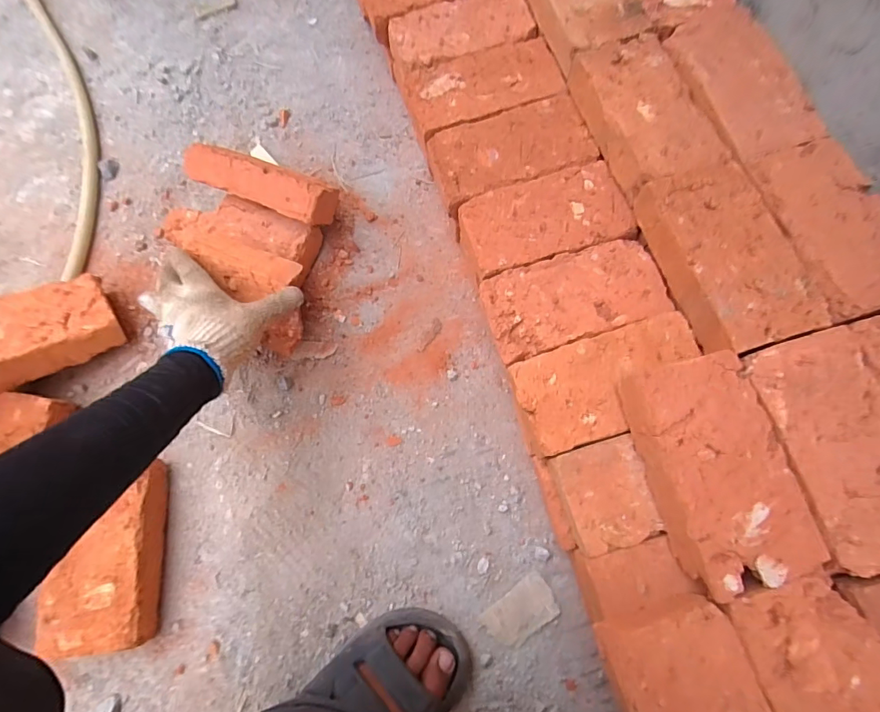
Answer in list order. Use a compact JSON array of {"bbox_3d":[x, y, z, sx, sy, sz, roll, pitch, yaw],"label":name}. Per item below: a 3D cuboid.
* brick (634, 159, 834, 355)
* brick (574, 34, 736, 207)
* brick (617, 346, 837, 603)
[{"bbox_3d":[0.291,-0.099,0.467,0.109,0.064,0.201,-18,74,-3],"label":"brick"},{"bbox_3d":[0.235,-0.277,0.527,0.107,0.061,0.193,-17,74,-3],"label":"brick"},{"bbox_3d":[0.250,0.103,0.411,0.109,0.064,0.194,-15,74,-2],"label":"brick"}]

